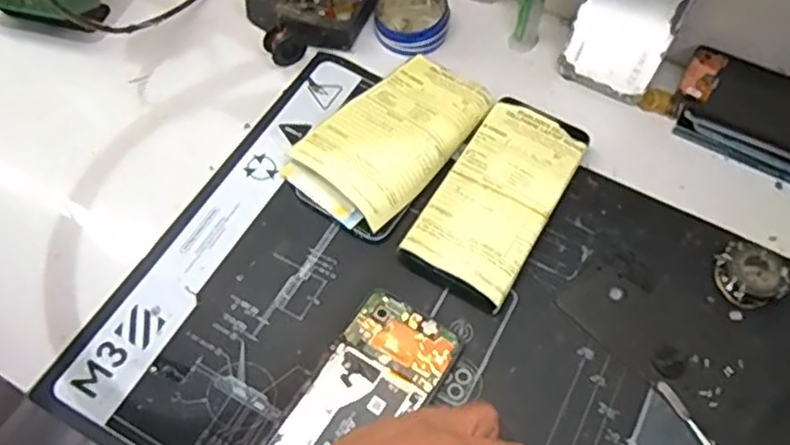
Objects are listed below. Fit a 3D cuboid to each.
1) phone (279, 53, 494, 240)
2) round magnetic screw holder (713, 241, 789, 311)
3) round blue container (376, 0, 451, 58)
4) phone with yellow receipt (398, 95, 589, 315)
[{"bbox_3d":[-0.002,-0.066,0.507,0.093,0.026,0.159,35,65,17],"label":"phone"},{"bbox_3d":[0.242,0.037,0.459,0.039,0.025,0.043,-24,64,-15],"label":"round magnetic screw holder"},{"bbox_3d":[0.015,-0.171,0.572,0.061,0.030,0.065,1,60,-1],"label":"round blue container"},{"bbox_3d":[0.076,-0.020,0.487,0.079,0.023,0.160,28,63,14],"label":"phone with yellow receipt"}]

